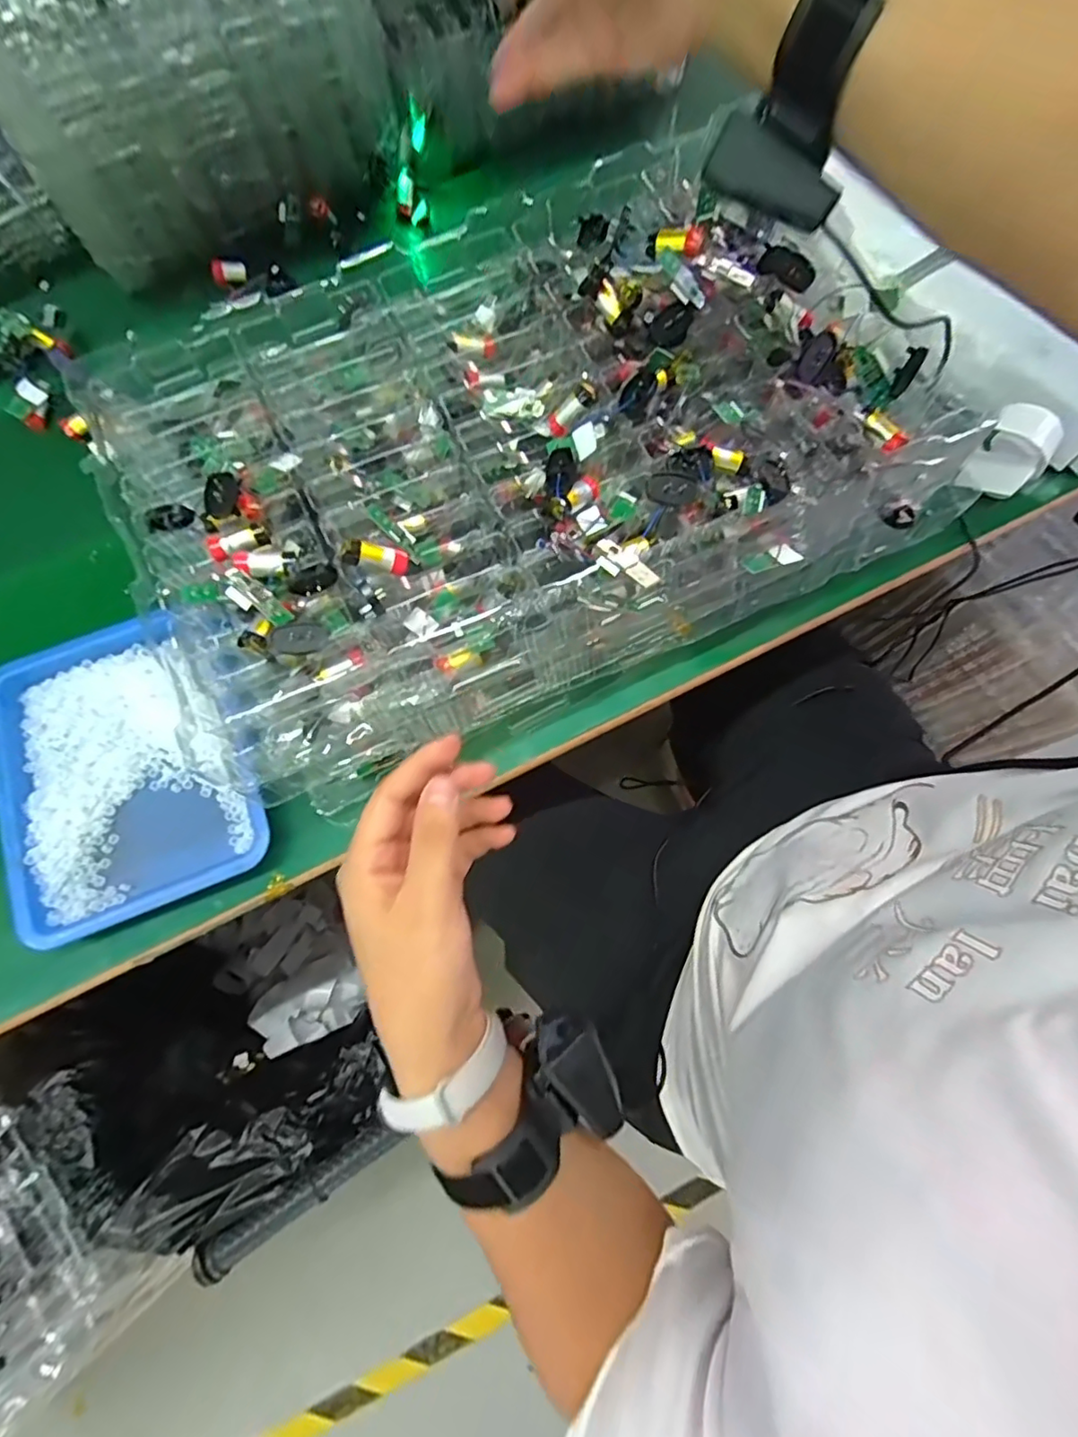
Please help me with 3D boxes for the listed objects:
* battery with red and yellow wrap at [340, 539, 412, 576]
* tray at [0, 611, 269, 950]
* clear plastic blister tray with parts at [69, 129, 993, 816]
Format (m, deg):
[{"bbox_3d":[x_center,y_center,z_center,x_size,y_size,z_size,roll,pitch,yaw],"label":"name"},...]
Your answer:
[{"bbox_3d":[-0.097,-0.098,0.351,0.040,0.013,0.013,6,71,-32],"label":"battery with red and yellow wrap"},{"bbox_3d":[-0.311,0.037,0.437,0.165,0.025,0.223,-24,75,-6],"label":"tray"},{"bbox_3d":[-0.002,-0.198,0.413,0.540,0.103,0.347,-26,82,-3],"label":"clear plastic blister tray with parts"}]

